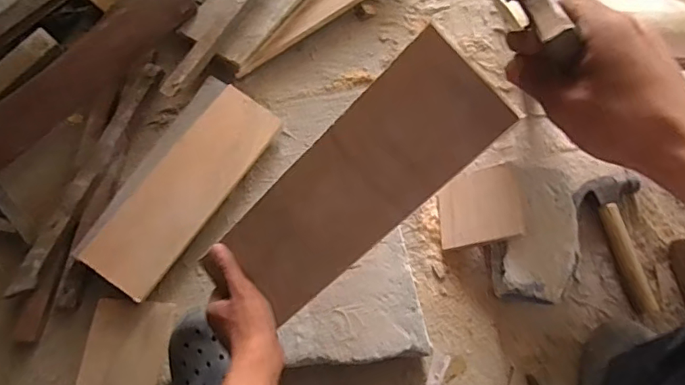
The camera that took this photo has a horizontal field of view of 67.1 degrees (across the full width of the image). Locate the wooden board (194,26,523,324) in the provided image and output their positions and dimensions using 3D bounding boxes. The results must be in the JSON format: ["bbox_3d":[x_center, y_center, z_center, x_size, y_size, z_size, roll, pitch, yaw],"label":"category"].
[{"bbox_3d":[0.011,-0.007,0.486,0.292,0.019,0.113,-43,75,20],"label":"wooden board"}]

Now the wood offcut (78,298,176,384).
[{"bbox_3d":[-0.305,0.216,0.730,0.105,0.018,0.126,6,70,1],"label":"wood offcut"}]

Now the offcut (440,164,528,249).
[{"bbox_3d":[0.201,0.025,0.771,0.125,0.020,0.112,-22,59,36],"label":"offcut"}]

